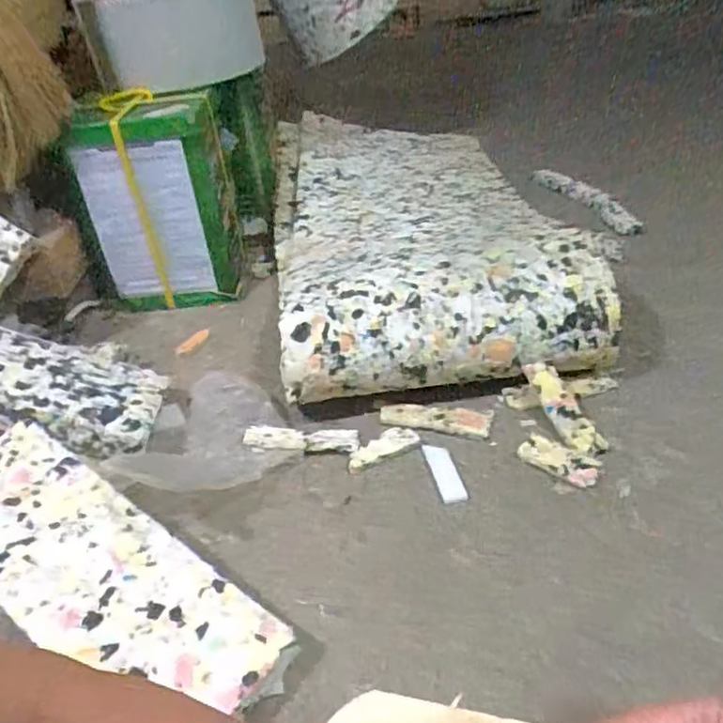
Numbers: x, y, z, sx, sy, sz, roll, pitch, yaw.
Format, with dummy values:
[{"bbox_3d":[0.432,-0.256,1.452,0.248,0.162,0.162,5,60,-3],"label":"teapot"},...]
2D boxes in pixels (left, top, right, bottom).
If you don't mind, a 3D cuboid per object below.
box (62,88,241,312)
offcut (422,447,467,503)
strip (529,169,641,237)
[{"bbox_3d":[-0.356,-0.281,1.149,0.240,0.334,0.194,-3,34,4],"label":"box"},{"bbox_3d":[0.098,0.132,0.763,0.030,0.010,0.088,-11,34,-7],"label":"offcut"},{"bbox_3d":[0.479,-0.356,1.393,0.072,0.044,0.390,-11,34,-8],"label":"strip"}]

